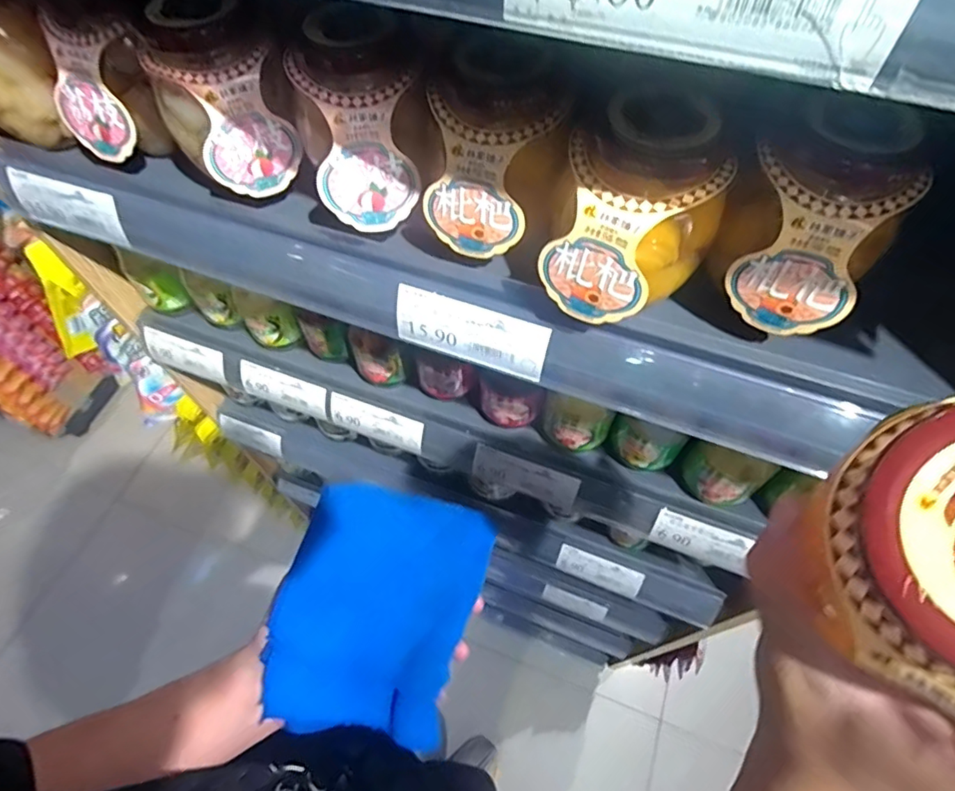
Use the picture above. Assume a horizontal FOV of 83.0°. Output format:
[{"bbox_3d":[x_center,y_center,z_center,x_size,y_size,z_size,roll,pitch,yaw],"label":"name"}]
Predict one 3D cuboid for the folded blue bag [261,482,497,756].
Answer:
[{"bbox_3d":[-0.068,0.143,0.364,0.123,0.021,0.154,20,71,-5],"label":"folded blue bag"}]

